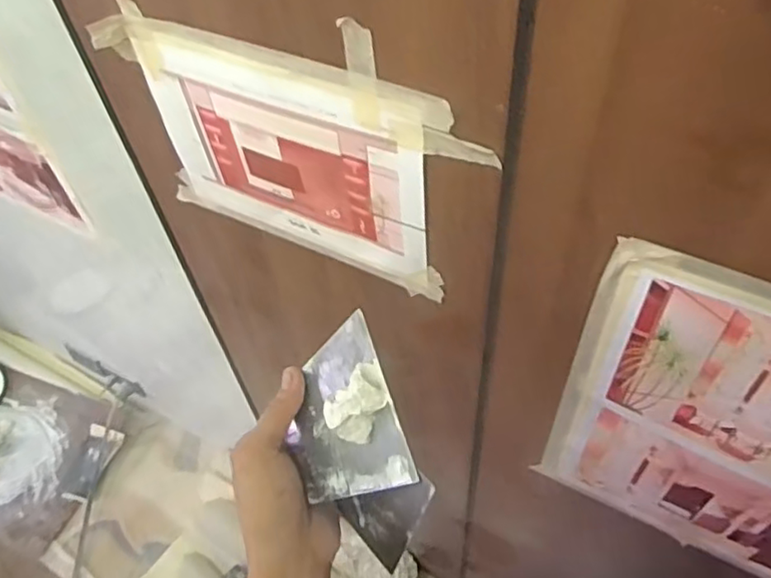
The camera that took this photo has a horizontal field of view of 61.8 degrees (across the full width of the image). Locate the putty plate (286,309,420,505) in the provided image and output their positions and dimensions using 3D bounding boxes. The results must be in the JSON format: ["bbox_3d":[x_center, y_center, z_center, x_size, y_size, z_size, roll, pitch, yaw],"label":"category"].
[{"bbox_3d":[-0.033,0.083,0.399,0.021,0.090,0.101,9,50,-49],"label":"putty plate"}]

